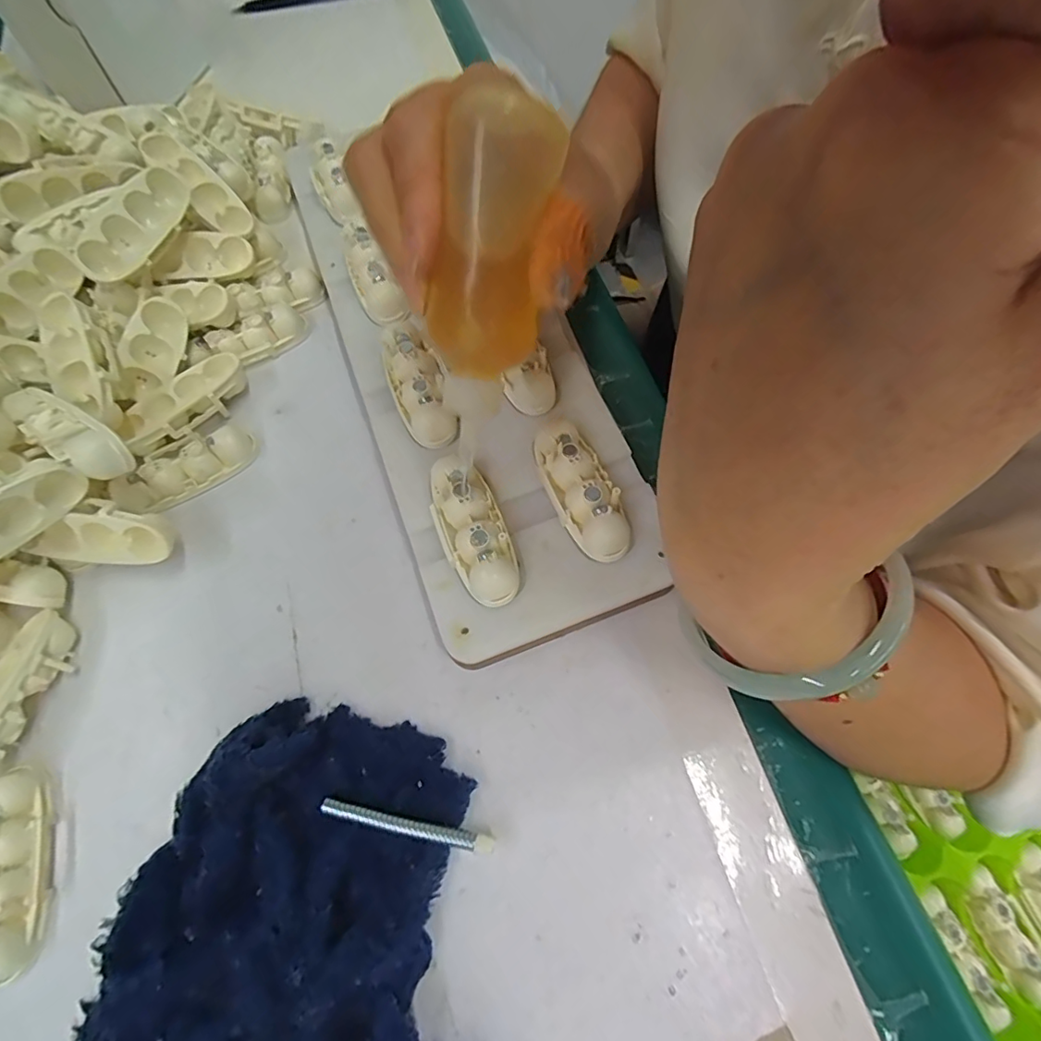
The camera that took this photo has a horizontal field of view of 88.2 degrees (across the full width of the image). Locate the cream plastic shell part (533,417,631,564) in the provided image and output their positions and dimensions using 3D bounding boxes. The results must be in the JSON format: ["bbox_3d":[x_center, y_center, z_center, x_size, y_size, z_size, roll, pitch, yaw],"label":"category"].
[{"bbox_3d":[0.024,-0.014,0.212,0.023,0.017,0.061,-18,67,-7],"label":"cream plastic shell part"}]

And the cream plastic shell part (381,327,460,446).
[{"bbox_3d":[-0.044,-0.059,0.234,0.023,0.015,0.056,-18,67,-7],"label":"cream plastic shell part"}]

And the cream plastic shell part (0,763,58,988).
[{"bbox_3d":[-0.171,0.117,0.180,0.018,0.014,0.062,-14,67,-5],"label":"cream plastic shell part"}]

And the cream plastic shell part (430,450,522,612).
[{"bbox_3d":[-0.018,0.002,0.205,0.024,0.018,0.060,-21,67,-8],"label":"cream plastic shell part"}]

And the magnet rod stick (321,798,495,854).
[{"bbox_3d":[-0.038,0.104,0.182,0.060,0.007,0.005,10,67,5],"label":"magnet rod stick"}]

